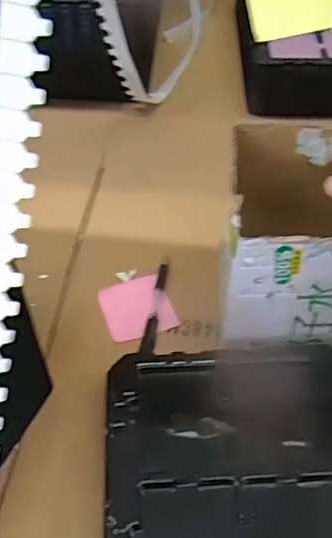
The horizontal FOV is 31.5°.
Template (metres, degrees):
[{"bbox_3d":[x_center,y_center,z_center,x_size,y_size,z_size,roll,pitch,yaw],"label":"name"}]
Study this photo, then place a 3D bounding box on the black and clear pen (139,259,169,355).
[{"bbox_3d":[-0.012,0.039,0.663,0.015,0.010,0.129,6,52,4],"label":"black and clear pen"}]

